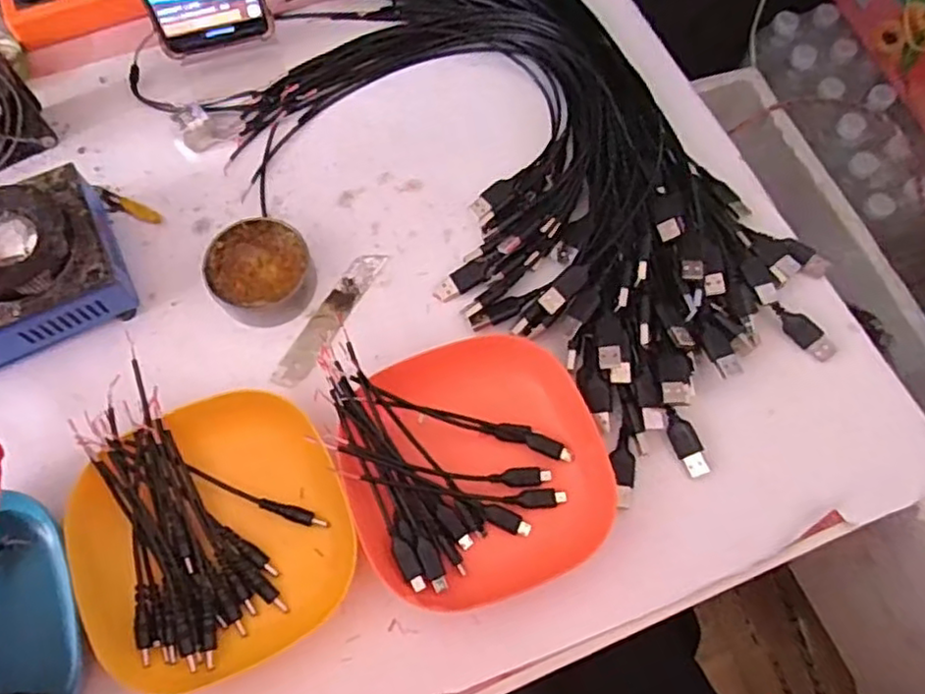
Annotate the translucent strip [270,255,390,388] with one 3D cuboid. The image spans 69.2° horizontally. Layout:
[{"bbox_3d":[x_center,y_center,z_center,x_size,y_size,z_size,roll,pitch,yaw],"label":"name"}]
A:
[{"bbox_3d":[-0.085,-0.020,0.428,0.020,0.004,0.105,28,72,10],"label":"translucent strip"}]

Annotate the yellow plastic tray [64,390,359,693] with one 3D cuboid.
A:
[{"bbox_3d":[-0.134,0.100,0.363,0.134,0.028,0.136,-25,71,-10],"label":"yellow plastic tray"}]

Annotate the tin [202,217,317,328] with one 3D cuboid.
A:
[{"bbox_3d":[-0.126,-0.047,0.422,0.061,0.027,0.066,0,69,0],"label":"tin"}]

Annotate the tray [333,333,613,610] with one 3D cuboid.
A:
[{"bbox_3d":[0.006,0.066,0.378,0.136,0.027,0.140,-21,71,-8],"label":"tray"}]

